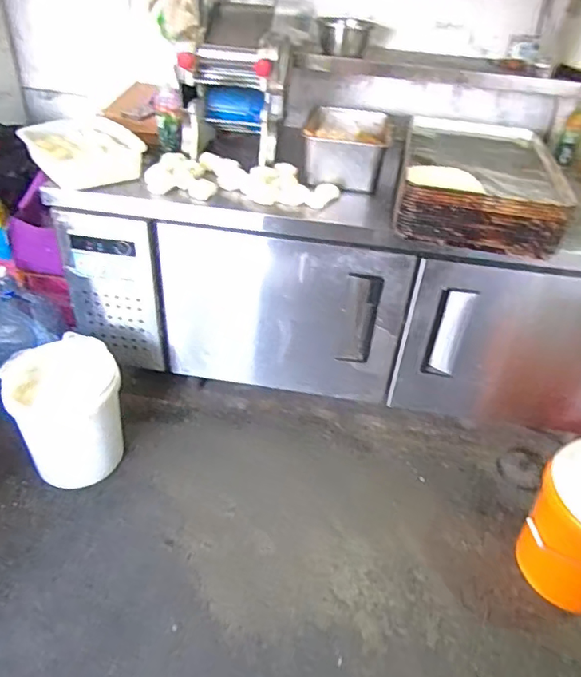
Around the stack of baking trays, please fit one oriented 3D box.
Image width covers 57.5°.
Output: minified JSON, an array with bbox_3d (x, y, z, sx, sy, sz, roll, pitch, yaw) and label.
[{"bbox_3d":[0.520,-0.439,1.502,0.399,0.144,0.564,11,38,7],"label":"stack of baking trays"}]

